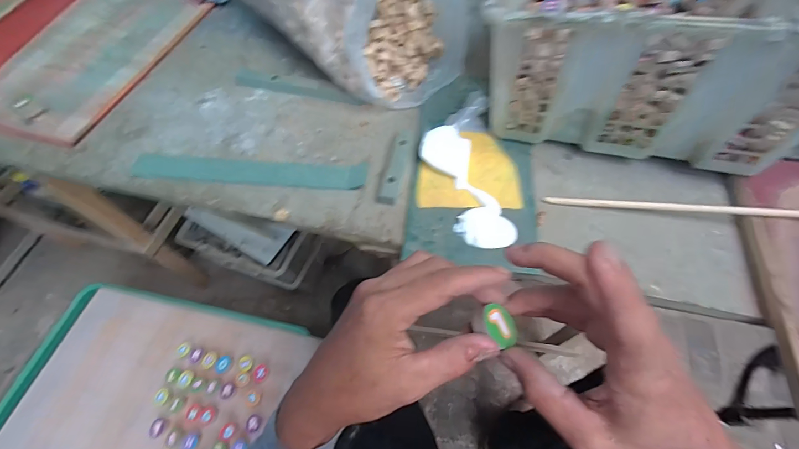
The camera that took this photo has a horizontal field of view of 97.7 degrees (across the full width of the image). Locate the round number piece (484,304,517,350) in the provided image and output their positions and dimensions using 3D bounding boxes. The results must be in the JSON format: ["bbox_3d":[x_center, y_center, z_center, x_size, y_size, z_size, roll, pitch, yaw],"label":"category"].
[{"bbox_3d":[0.066,0.066,0.227,0.026,0.004,0.028,17,56,-27],"label":"round number piece"}]

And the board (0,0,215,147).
[{"bbox_3d":[-0.540,-0.306,0.570,0.351,0.025,0.388,15,61,10],"label":"board"}]

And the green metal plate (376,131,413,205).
[{"bbox_3d":[-0.003,-0.075,0.431,0.022,0.011,0.113,12,61,8],"label":"green metal plate"}]

